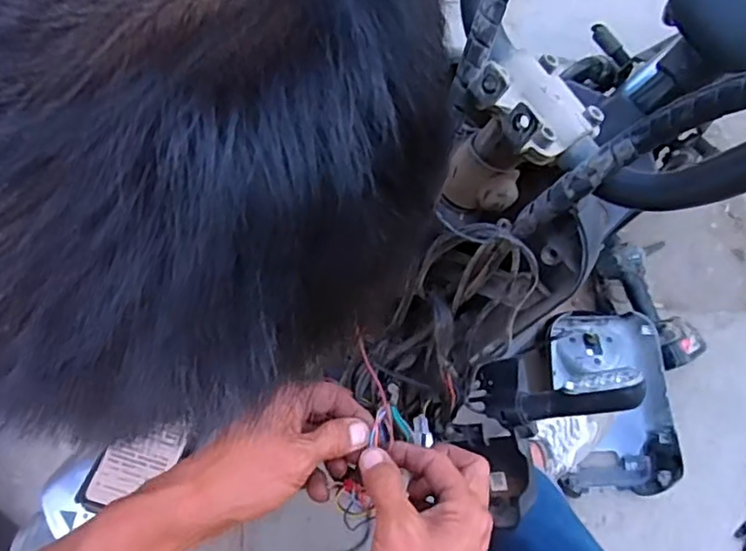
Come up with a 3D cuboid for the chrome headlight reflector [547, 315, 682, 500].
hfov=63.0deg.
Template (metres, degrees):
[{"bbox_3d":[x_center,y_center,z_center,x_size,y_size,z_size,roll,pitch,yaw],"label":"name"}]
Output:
[{"bbox_3d":[0.403,0.216,1.049,0.196,0.121,0.302,-1,66,-7],"label":"chrome headlight reflector"}]

